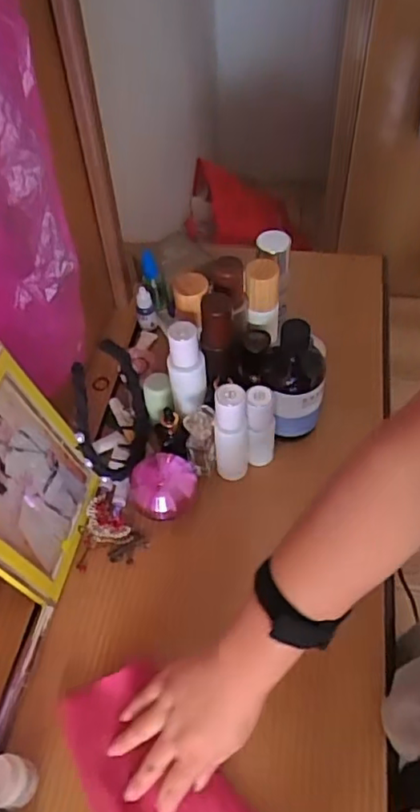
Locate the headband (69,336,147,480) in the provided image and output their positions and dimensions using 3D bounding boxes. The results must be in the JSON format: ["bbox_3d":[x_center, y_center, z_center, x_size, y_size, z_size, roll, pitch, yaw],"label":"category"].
[{"bbox_3d":[-0.109,0.018,0.662,0.072,0.171,0.133,-9,53,-4],"label":"headband"}]

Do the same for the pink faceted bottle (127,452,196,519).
[{"bbox_3d":[-0.055,0.090,0.659,0.071,0.043,0.071,29,60,23],"label":"pink faceted bottle"}]

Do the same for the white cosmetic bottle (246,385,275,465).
[{"bbox_3d":[0.057,0.024,0.652,0.035,0.107,0.034,3,53,5],"label":"white cosmetic bottle"}]

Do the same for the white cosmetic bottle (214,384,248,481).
[{"bbox_3d":[0.024,0.031,0.636,0.036,0.136,0.035,3,53,5],"label":"white cosmetic bottle"}]

